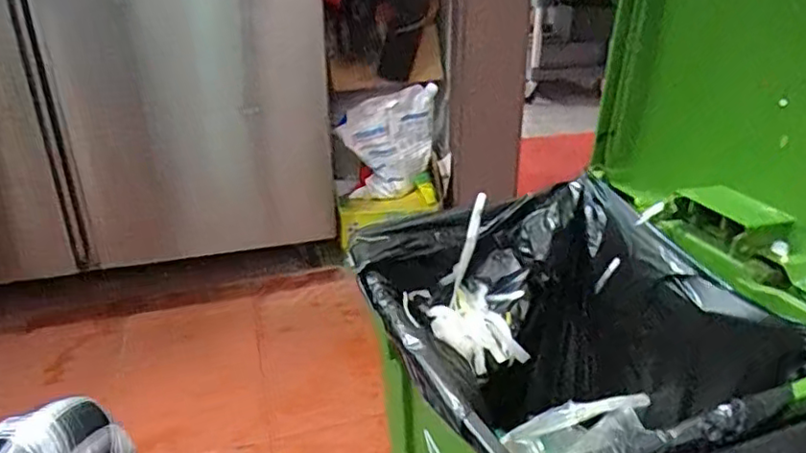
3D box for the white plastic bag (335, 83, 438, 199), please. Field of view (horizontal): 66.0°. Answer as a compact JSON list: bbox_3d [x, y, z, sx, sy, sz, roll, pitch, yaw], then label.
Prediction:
[{"bbox_3d":[-0.041,-0.217,1.694,0.252,0.308,0.087,3,25,7],"label":"white plastic bag"}]

